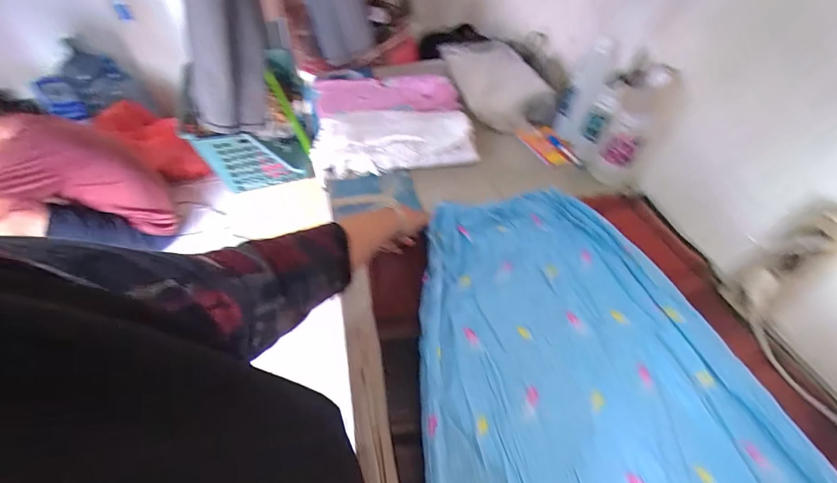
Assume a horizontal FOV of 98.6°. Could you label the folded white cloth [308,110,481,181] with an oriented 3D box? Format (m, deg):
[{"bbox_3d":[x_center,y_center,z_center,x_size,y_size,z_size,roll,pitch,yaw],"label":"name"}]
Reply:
[{"bbox_3d":[-0.060,-0.250,0.863,0.378,0.092,0.193,-5,48,-10],"label":"folded white cloth"}]

